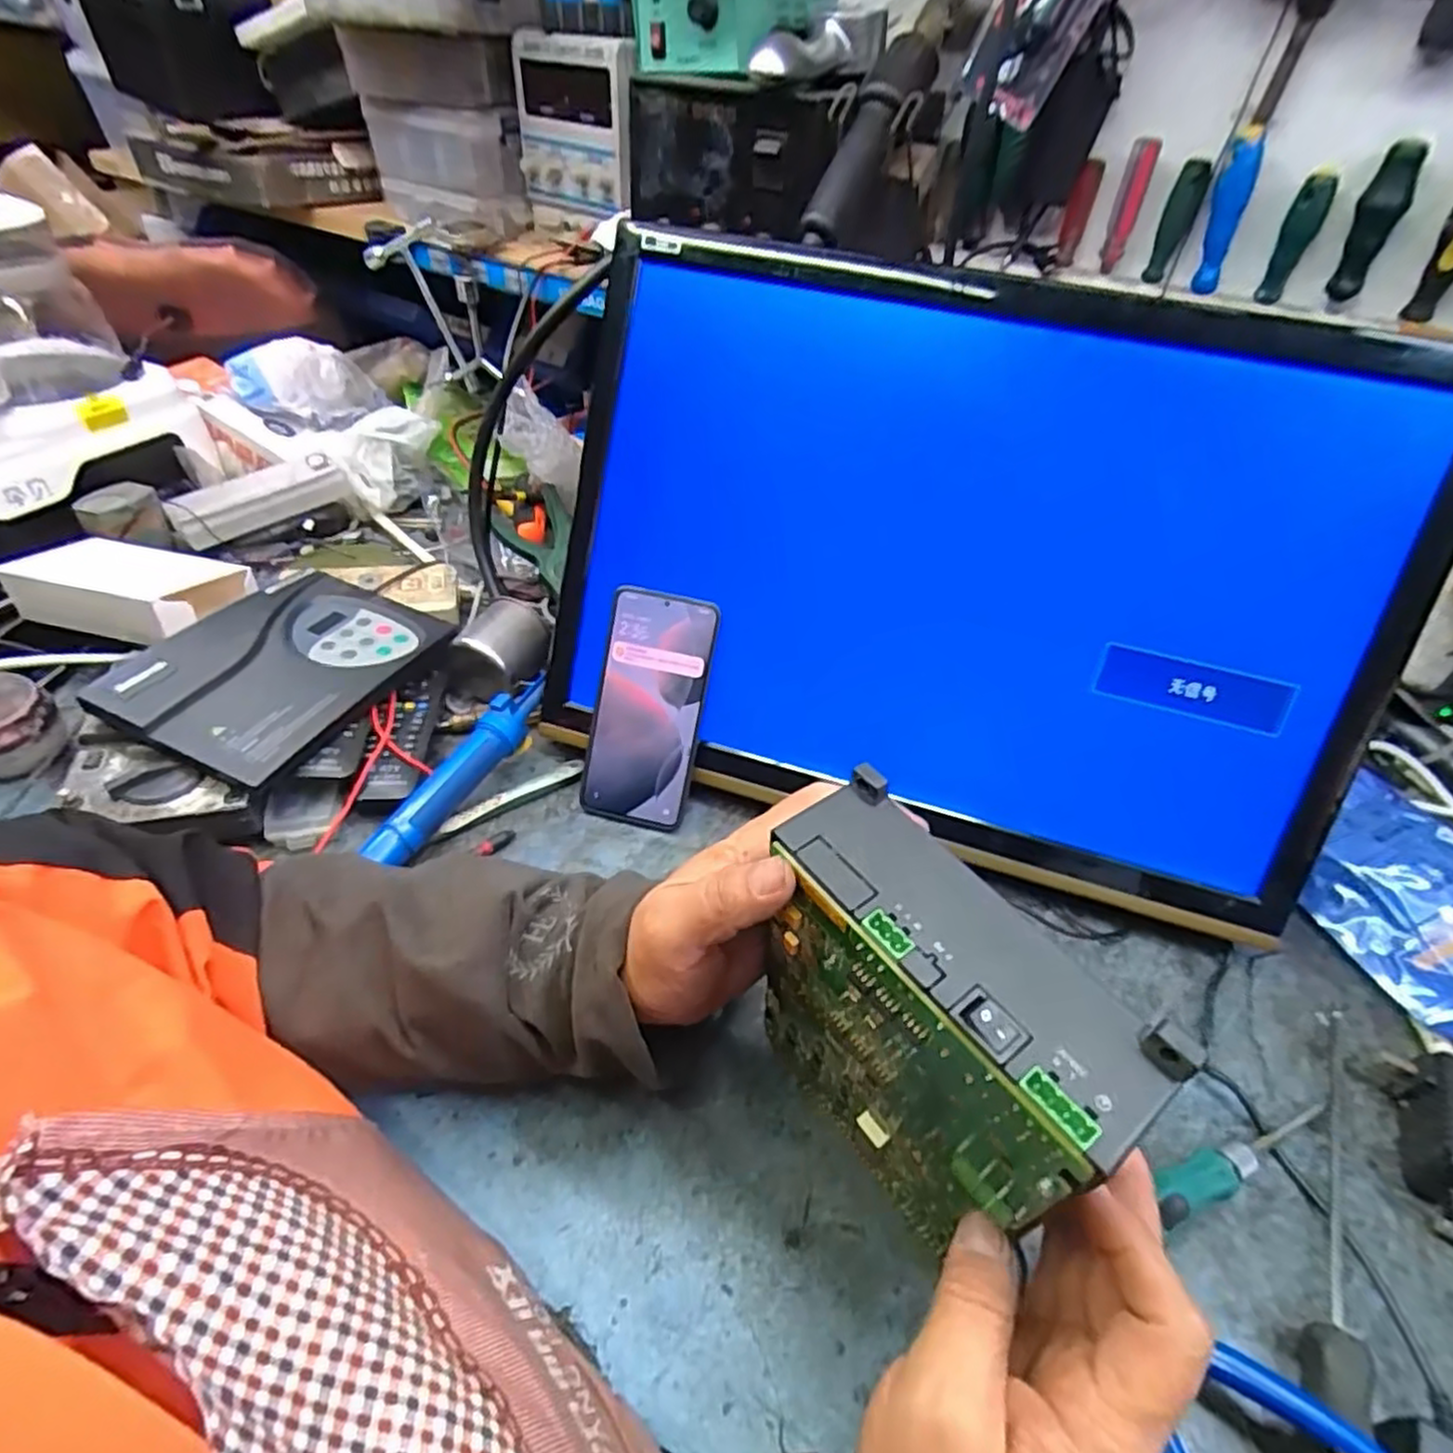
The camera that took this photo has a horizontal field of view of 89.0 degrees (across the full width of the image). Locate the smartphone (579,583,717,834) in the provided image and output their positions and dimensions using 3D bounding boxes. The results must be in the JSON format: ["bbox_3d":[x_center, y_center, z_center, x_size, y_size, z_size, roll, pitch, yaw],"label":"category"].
[{"bbox_3d":[-0.056,-0.012,0.525,0.076,0.163,0.012,12,10,6],"label":"smartphone"}]

